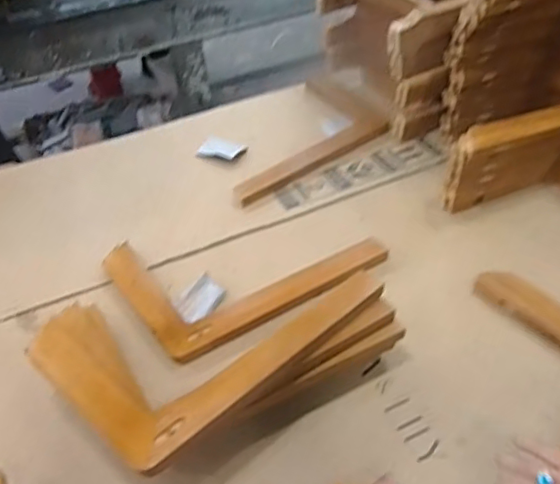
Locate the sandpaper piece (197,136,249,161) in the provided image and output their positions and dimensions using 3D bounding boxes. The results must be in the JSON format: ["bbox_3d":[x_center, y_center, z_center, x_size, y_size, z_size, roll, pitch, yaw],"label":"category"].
[{"bbox_3d":[-0.141,-0.228,1.394,0.111,0.017,0.069,17,50,20],"label":"sandpaper piece"}]

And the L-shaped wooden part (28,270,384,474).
[{"bbox_3d":[-0.111,0.119,0.899,0.487,0.043,0.332,-31,51,-23],"label":"L-shaped wooden part"}]

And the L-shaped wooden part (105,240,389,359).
[{"bbox_3d":[-0.070,0.041,1.124,0.484,0.039,0.302,-23,48,-16],"label":"L-shaped wooden part"}]

